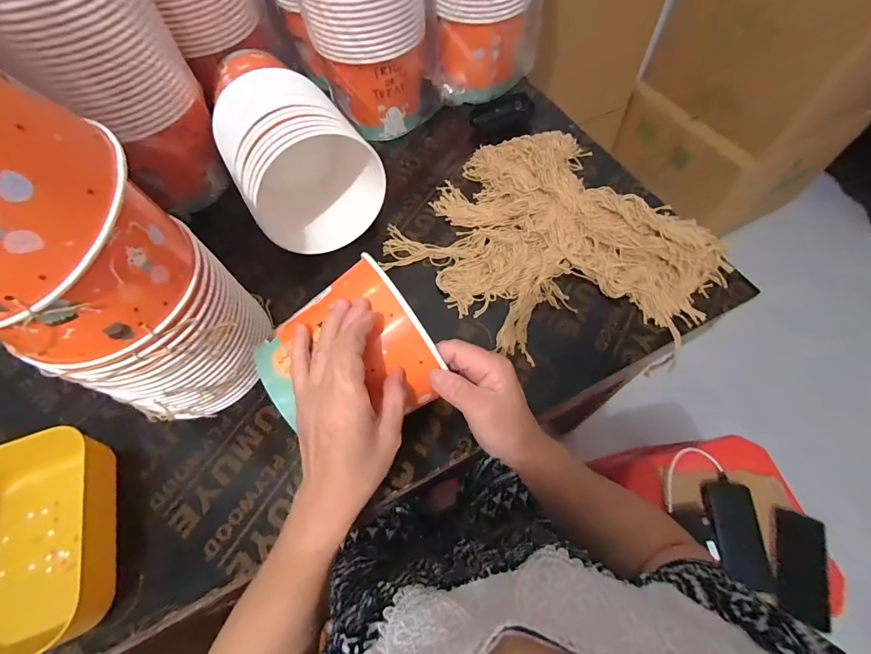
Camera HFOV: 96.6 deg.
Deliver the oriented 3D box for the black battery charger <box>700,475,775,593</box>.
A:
[{"bbox_3d":[0.494,0.331,0.646,0.073,0.032,0.151,-1,63,3],"label":"black battery charger"}]

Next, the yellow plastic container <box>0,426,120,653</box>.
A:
[{"bbox_3d":[-0.387,0.198,0.373,0.144,0.054,0.205,-20,62,-6],"label":"yellow plastic container"}]

